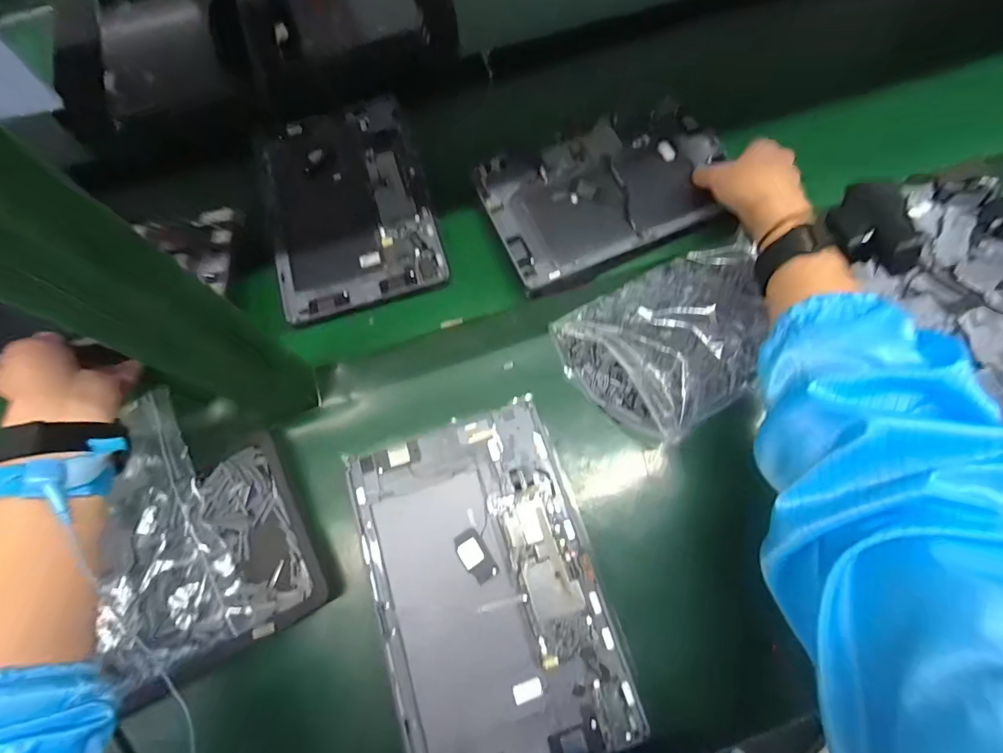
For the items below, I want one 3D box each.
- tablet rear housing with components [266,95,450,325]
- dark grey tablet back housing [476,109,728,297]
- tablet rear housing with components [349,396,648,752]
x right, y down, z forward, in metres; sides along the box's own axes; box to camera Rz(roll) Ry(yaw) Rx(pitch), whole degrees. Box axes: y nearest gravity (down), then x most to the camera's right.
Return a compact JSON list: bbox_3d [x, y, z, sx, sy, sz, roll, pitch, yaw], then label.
[{"bbox_3d":[-0.166,-0.185,0.477,0.162,0.008,0.247,-17,72,-5],"label":"tablet rear housing with components"},{"bbox_3d":[0.110,-0.191,0.455,0.247,0.012,0.148,-21,73,-7],"label":"dark grey tablet back housing"},{"bbox_3d":[-0.012,0.161,0.341,0.163,0.006,0.254,-17,74,-3],"label":"tablet rear housing with components"}]

